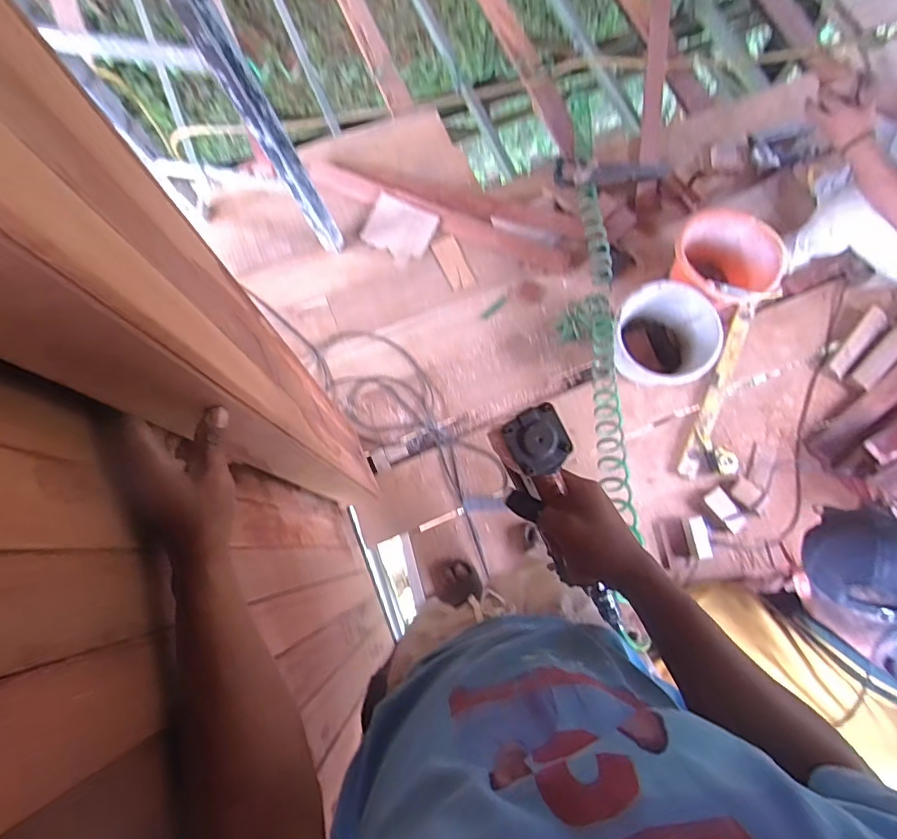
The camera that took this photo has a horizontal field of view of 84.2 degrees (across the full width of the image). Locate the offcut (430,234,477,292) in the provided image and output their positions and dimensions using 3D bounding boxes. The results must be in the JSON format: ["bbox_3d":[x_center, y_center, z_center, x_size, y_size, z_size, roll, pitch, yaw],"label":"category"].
[{"bbox_3d":[0.016,-0.512,1.619,0.081,0.011,0.193,-25,80,-3],"label":"offcut"}]

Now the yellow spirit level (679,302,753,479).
[{"bbox_3d":[0.800,-0.094,1.485,0.069,0.026,0.561,26,81,6],"label":"yellow spirit level"}]

